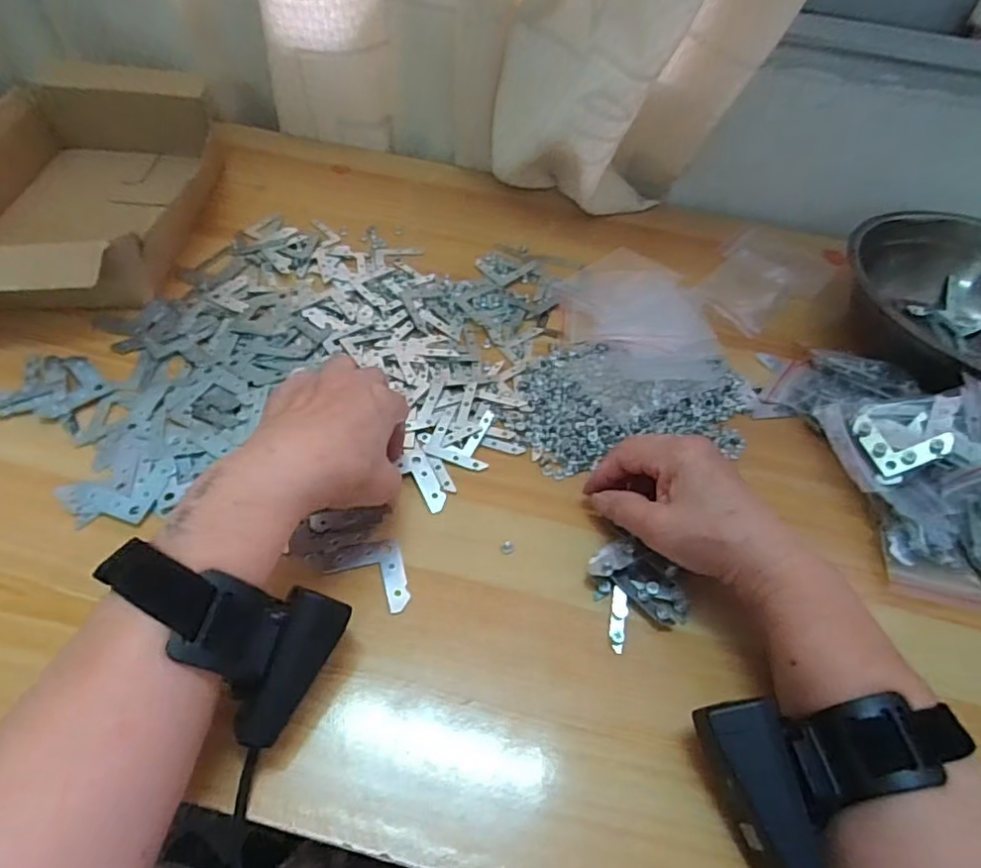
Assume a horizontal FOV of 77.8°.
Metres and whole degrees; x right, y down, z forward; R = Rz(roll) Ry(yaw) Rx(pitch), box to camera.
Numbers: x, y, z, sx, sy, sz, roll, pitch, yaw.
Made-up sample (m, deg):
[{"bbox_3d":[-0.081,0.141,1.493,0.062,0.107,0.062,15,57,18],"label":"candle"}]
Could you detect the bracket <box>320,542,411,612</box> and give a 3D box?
[{"bbox_3d":[-0.071,0.082,0.348,0.046,0.004,0.046,-9,52,-13],"label":"bracket"}]

